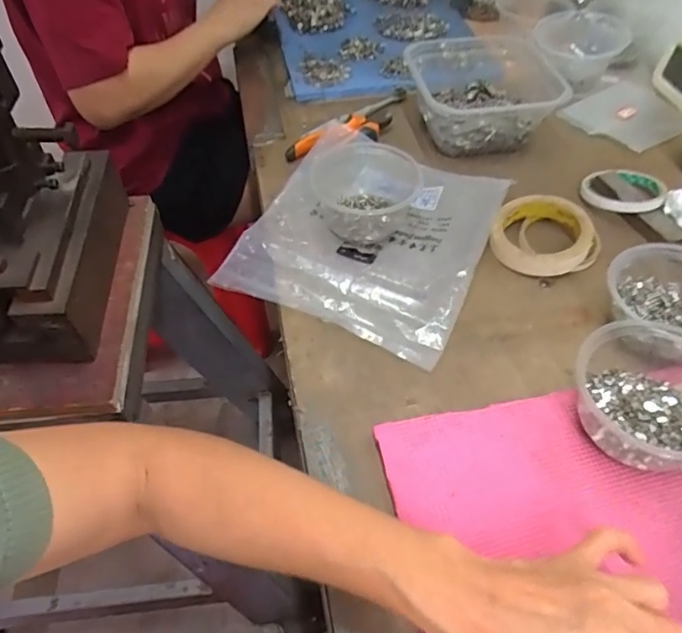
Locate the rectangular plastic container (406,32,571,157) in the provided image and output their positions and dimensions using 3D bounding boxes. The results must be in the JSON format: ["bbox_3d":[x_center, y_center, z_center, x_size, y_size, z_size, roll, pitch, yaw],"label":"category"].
[{"bbox_3d":[0.174,-0.300,0.694,0.172,0.066,0.198,-5,50,-3],"label":"rectangular plastic container"}]

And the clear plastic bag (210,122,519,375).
[{"bbox_3d":[0.032,-0.099,0.568,0.235,0.029,0.269,21,54,15],"label":"clear plastic bag"}]

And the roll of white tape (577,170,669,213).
[{"bbox_3d":[0.321,-0.143,0.607,0.088,0.022,0.084,0,52,-1],"label":"roll of white tape"}]

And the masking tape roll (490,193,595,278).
[{"bbox_3d":[0.210,-0.085,0.560,0.096,0.032,0.097,0,52,-1],"label":"masking tape roll"}]

